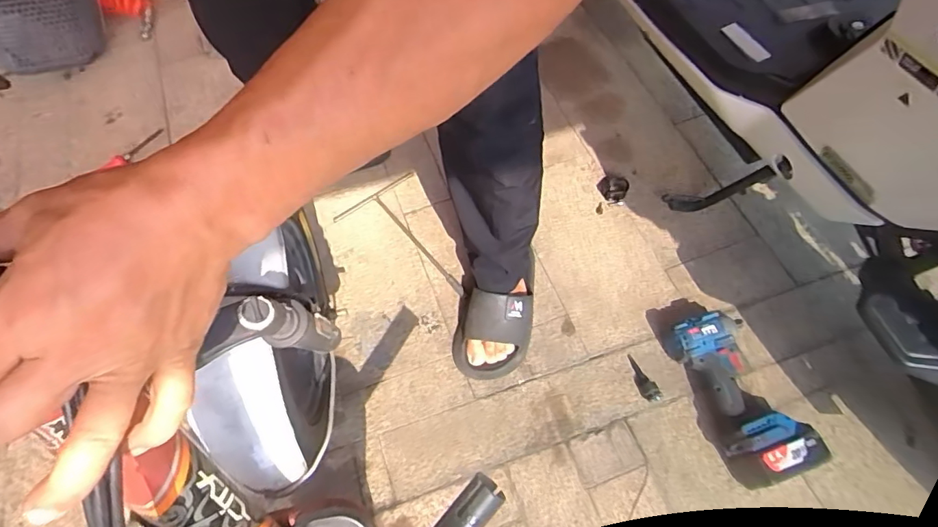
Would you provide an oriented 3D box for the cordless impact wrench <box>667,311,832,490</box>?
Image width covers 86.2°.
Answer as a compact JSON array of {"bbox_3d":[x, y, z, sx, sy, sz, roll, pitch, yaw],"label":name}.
[{"bbox_3d":[0.435,0.207,0.804,0.129,0.074,0.268,-12,63,-9],"label":"cordless impact wrench"}]

